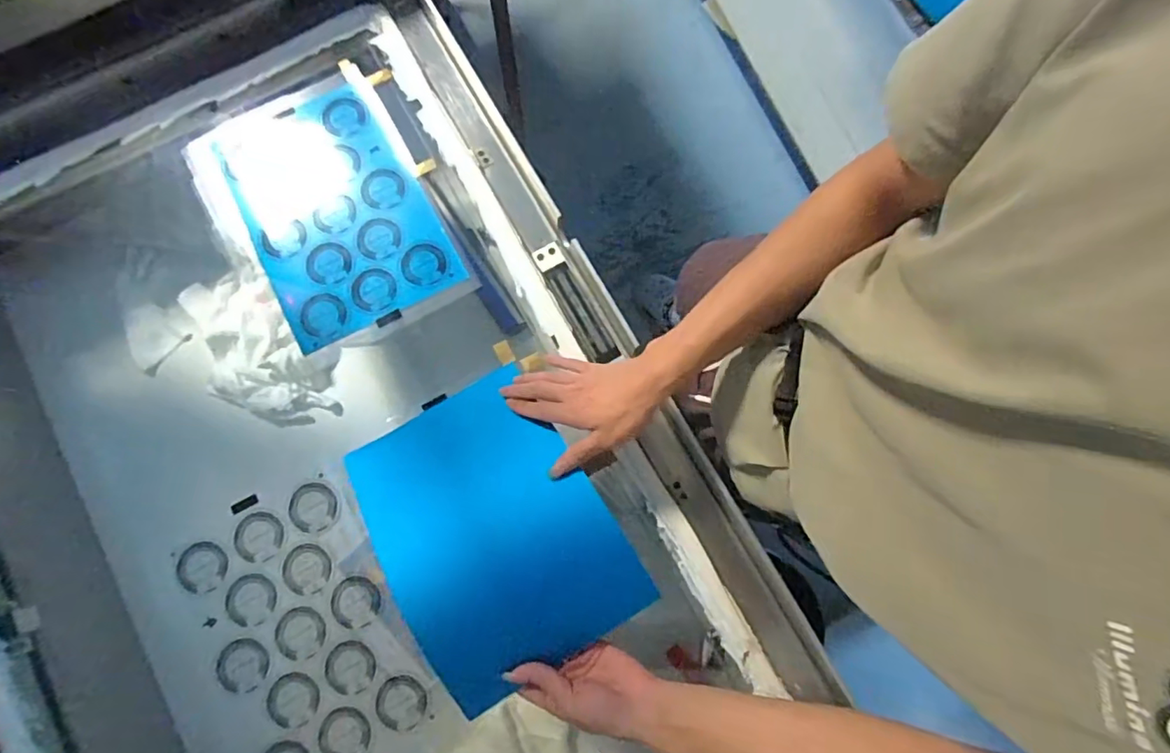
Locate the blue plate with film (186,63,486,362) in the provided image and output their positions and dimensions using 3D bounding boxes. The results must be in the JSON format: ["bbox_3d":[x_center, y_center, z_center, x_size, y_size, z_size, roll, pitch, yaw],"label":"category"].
[{"bbox_3d":[-0.313,-0.197,0.676,0.228,0.013,0.333,-30,81,-6],"label":"blue plate with film"}]

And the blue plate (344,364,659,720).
[{"bbox_3d":[-0.097,0.157,0.586,0.222,0.032,0.289,-27,69,-15],"label":"blue plate"}]

